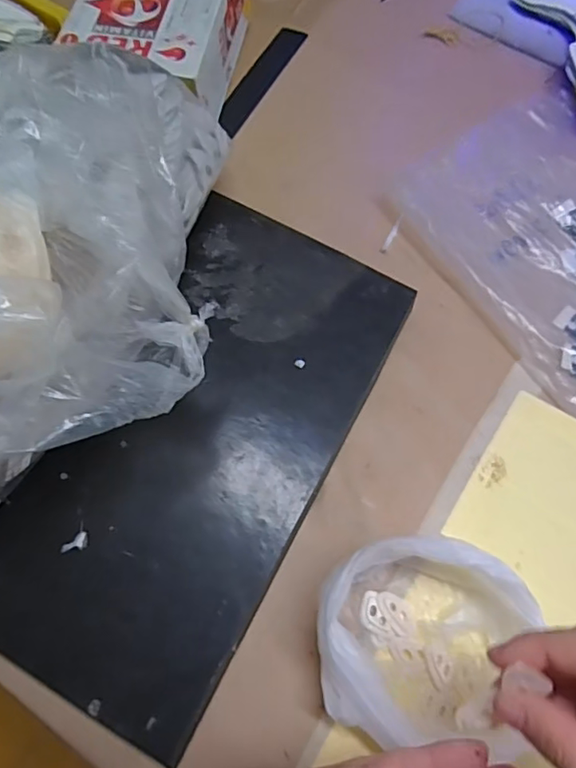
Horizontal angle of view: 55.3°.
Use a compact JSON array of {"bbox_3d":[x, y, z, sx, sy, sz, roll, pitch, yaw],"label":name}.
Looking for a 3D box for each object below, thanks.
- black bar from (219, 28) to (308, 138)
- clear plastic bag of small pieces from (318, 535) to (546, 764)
[{"bbox_3d":[-0.023,-0.263,0.474,0.022,0.005,0.135,25,69,9],"label":"black bar"},{"bbox_3d":[0.071,0.133,0.286,0.109,0.044,0.096,6,68,1],"label":"clear plastic bag of small pieces"}]

